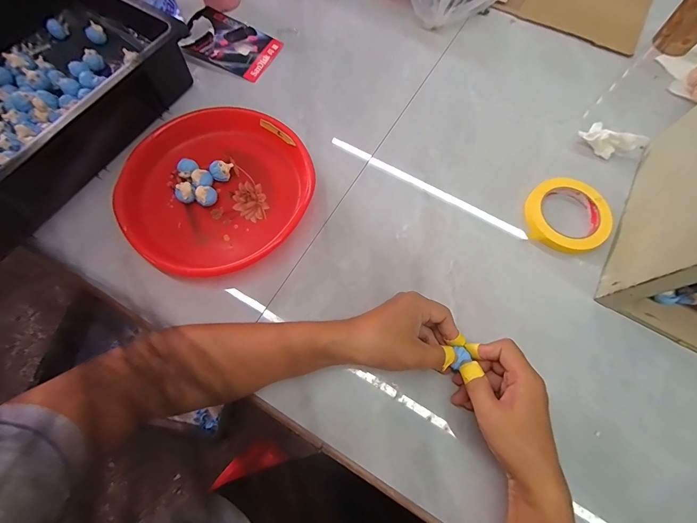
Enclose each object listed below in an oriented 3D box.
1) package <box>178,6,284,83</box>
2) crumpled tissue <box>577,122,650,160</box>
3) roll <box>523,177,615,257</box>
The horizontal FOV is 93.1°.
[{"bbox_3d":[-0.202,-0.374,0.563,0.145,0.029,0.103,22,71,10],"label":"package"},{"bbox_3d":[0.399,-0.178,0.495,0.098,0.029,0.038,15,70,8],"label":"crumpled tissue"},{"bbox_3d":[0.304,-0.064,0.456,0.109,0.015,0.106,-1,69,2],"label":"roll"}]

